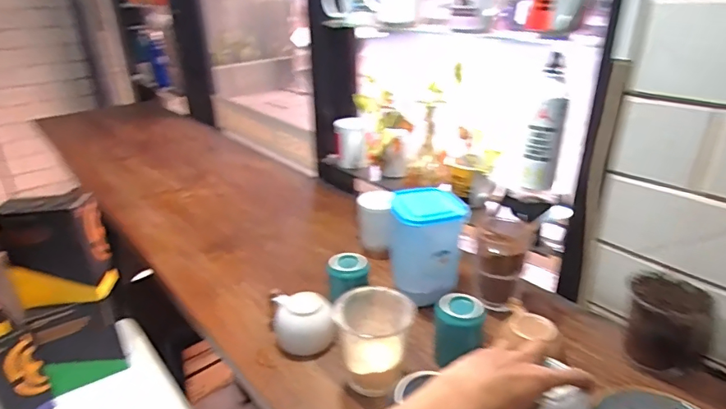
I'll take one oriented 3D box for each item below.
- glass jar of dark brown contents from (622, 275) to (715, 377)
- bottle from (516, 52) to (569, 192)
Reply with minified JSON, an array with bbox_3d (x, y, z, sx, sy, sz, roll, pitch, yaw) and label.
[{"bbox_3d":[0.368,0.152,0.570,0.085,0.103,0.085,-1,26,1],"label":"glass jar of dark brown contents"},{"bbox_3d":[0.266,-0.114,0.702,0.048,0.188,0.053,-18,31,-30],"label":"bottle"}]

